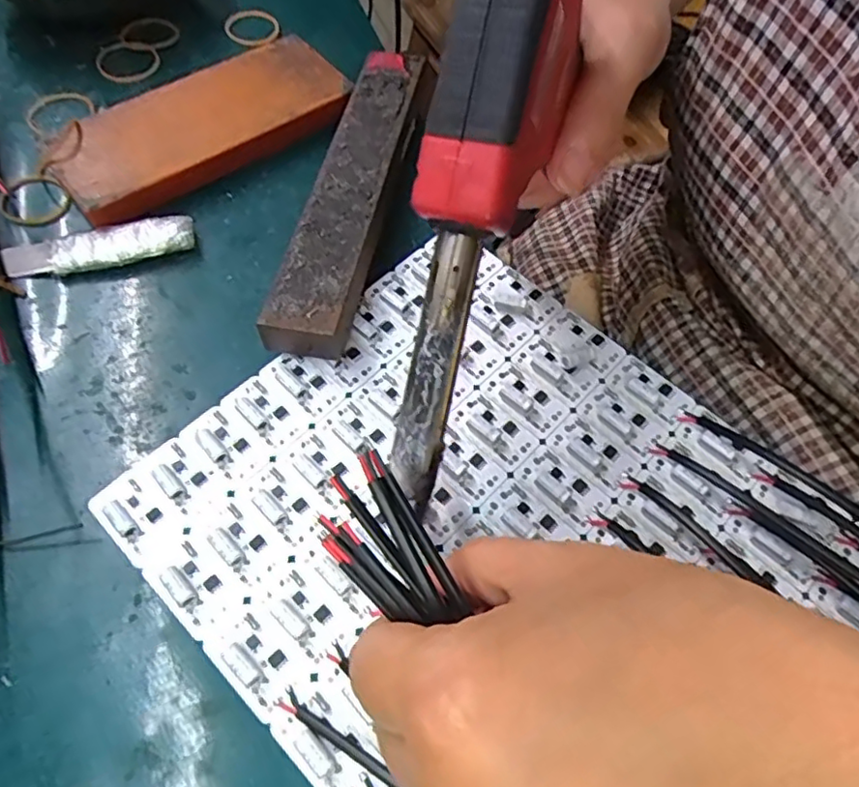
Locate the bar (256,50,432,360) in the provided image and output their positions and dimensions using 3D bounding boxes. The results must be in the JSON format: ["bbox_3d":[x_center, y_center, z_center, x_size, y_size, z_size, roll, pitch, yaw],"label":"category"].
[{"bbox_3d":[-0.034,-0.095,0.299,0.037,0.025,0.187,11,60,5],"label":"bar"}]

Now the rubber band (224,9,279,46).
[{"bbox_3d":[-0.106,-0.222,0.381,0.038,0.007,0.029,40,66,19],"label":"rubber band"}]

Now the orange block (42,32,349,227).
[{"bbox_3d":[-0.114,-0.136,0.321,0.148,0.024,0.065,-38,68,-21],"label":"orange block"}]

